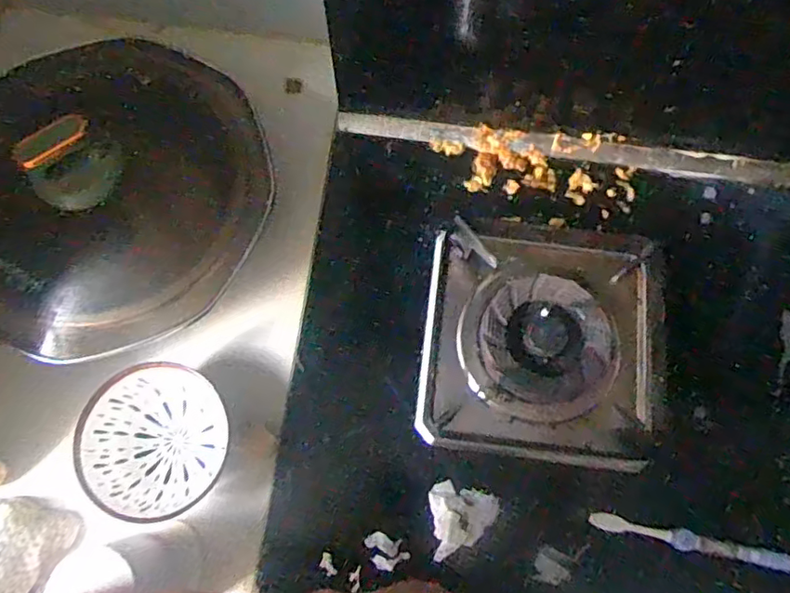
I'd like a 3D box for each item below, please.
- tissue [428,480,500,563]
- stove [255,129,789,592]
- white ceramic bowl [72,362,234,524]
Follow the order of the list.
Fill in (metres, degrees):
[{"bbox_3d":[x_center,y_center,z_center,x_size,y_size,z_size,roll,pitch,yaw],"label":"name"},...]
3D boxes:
[{"bbox_3d":[0.062,0.194,0.512,0.060,0.019,0.059,-7,76,-1],"label":"tissue"},{"bbox_3d":[0.299,0.086,0.533,0.793,0.071,0.456,7,76,3],"label":"stove"},{"bbox_3d":[-0.205,0.122,0.506,0.102,0.077,0.123,10,74,1],"label":"white ceramic bowl"}]

